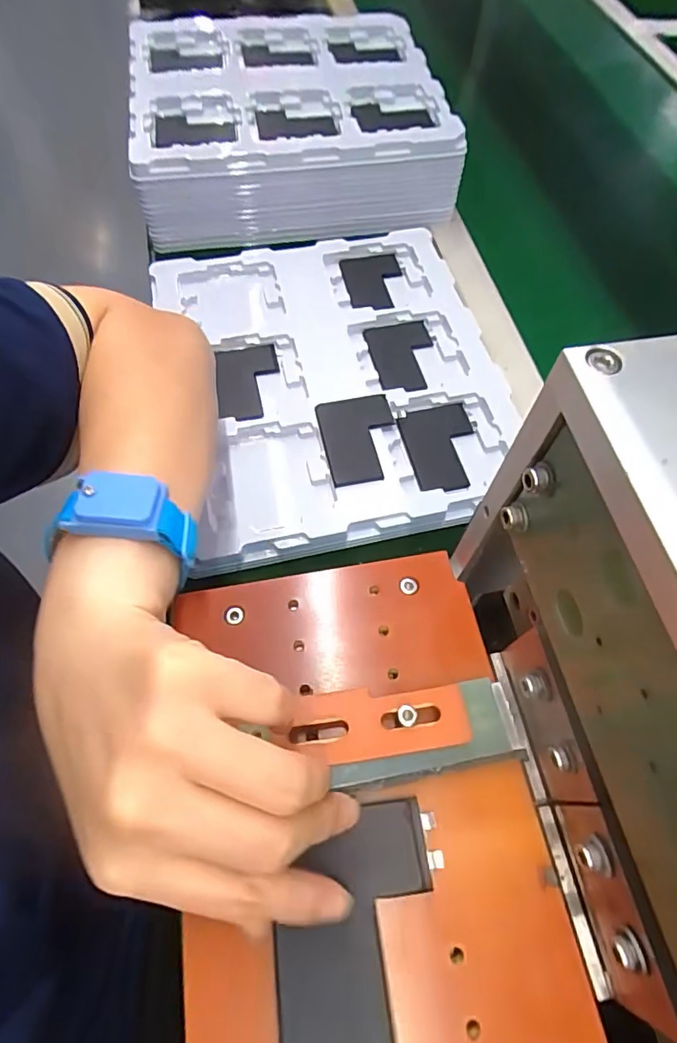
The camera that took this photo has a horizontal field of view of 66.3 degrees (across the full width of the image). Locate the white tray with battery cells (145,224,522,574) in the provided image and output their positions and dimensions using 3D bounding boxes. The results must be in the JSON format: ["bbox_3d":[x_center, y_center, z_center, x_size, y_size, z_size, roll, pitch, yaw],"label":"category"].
[{"bbox_3d":[-0.003,-0.129,0.444,0.259,0.032,0.320,-12,63,-8],"label":"white tray with battery cells"}]

